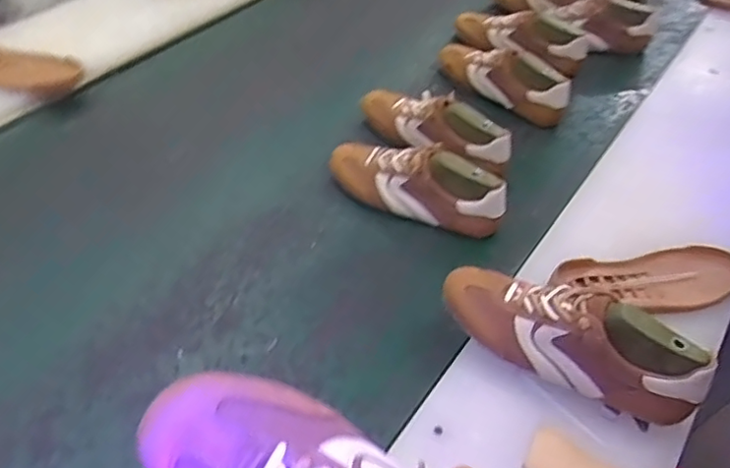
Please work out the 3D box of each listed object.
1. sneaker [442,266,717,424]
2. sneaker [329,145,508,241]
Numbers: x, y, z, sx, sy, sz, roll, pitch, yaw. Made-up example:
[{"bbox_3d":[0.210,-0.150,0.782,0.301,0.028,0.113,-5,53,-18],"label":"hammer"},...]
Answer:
[{"bbox_3d":[0.216,0.100,0.649,0.276,0.086,0.081,25,49,19],"label":"sneaker"},{"bbox_3d":[0.075,-0.086,0.916,0.280,0.107,0.088,18,47,14],"label":"sneaker"}]

